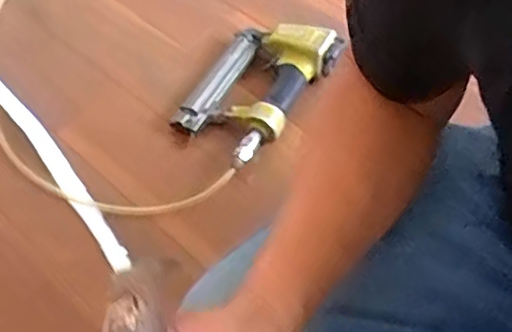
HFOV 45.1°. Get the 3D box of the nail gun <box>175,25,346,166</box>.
[{"bbox_3d":[-0.006,-0.118,0.877,0.161,0.052,0.252,27,57,21],"label":"nail gun"}]

